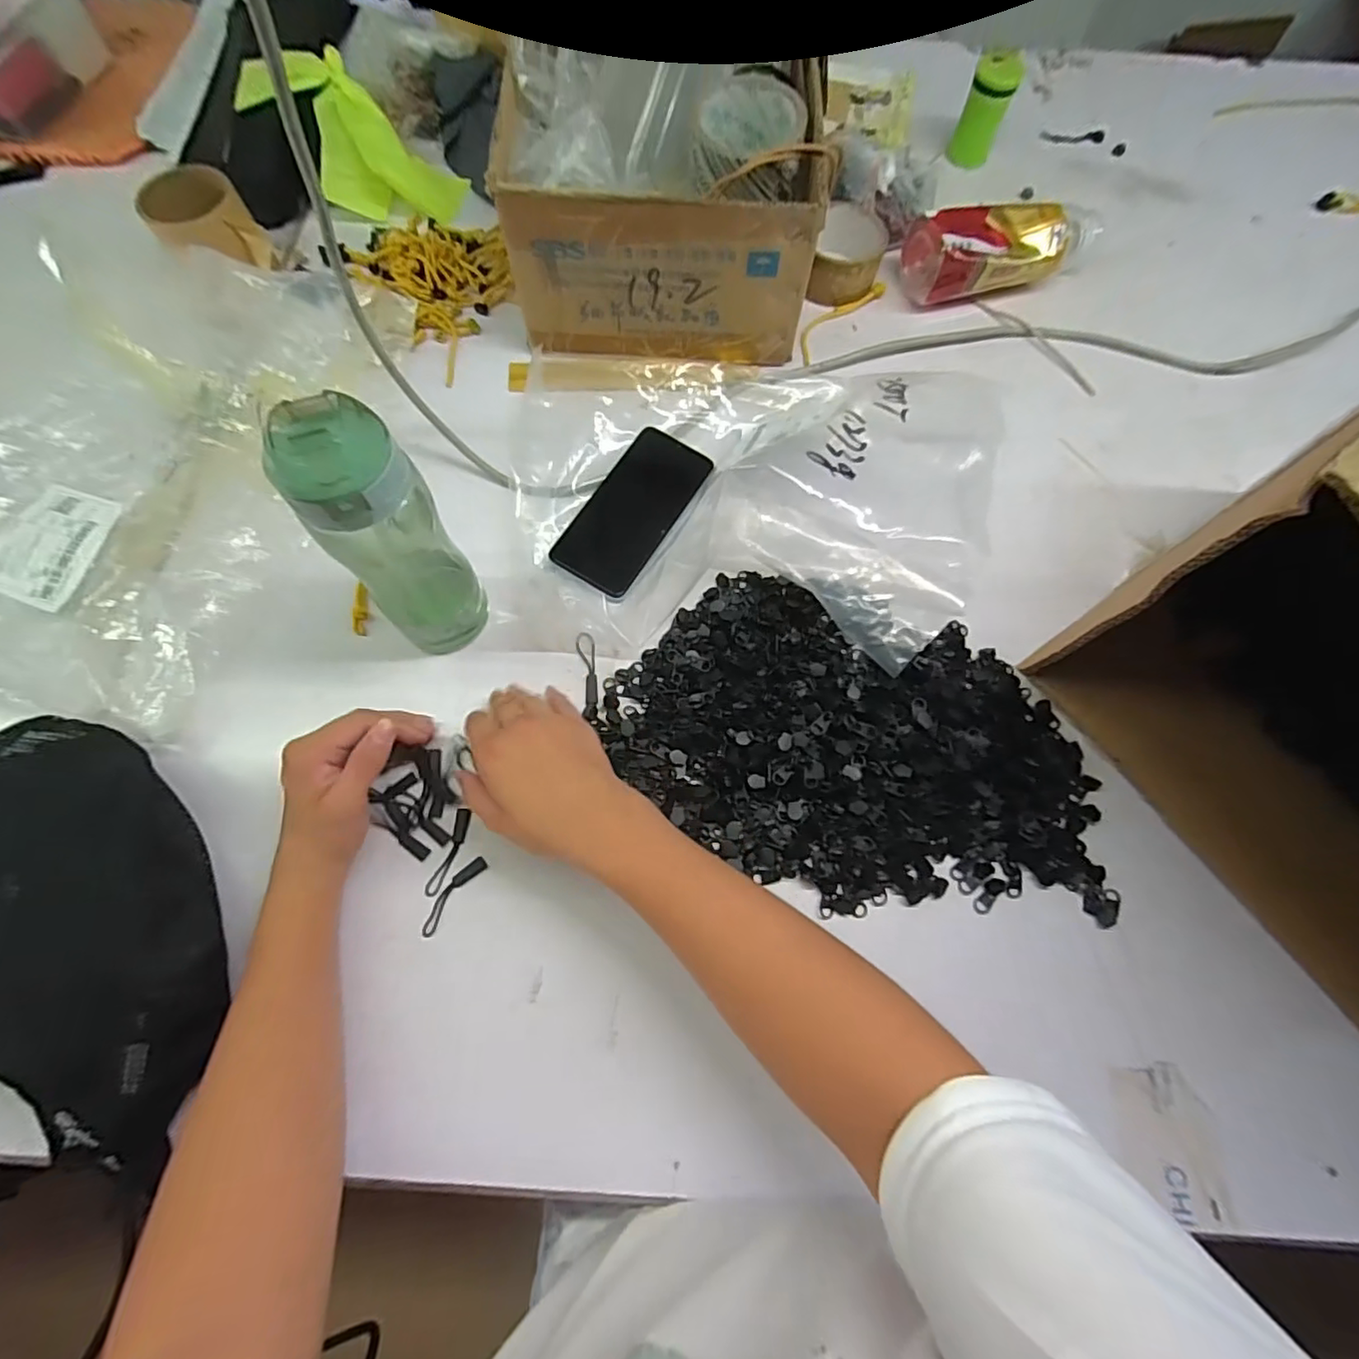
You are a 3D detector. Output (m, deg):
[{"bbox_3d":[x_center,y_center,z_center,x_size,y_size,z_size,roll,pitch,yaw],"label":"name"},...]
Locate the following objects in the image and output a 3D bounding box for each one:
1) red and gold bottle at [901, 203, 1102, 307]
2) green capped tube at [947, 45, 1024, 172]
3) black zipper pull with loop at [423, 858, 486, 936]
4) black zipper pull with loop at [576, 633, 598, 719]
[{"bbox_3d":[0.320,-0.422,0.601,0.183,0.063,0.061,-10,71,-5],"label":"red and gold bottle"},{"bbox_3d":[0.329,-0.613,0.661,0.044,0.093,0.041,23,72,7],"label":"green capped tube"},{"bbox_3d":[-0.157,0.149,0.422,0.013,0.005,0.059,34,73,10],"label":"black zipper pull with loop"},{"bbox_3d":[-0.073,-0.004,0.481,0.015,0.007,0.073,-6,71,-3],"label":"black zipper pull with loop"}]

